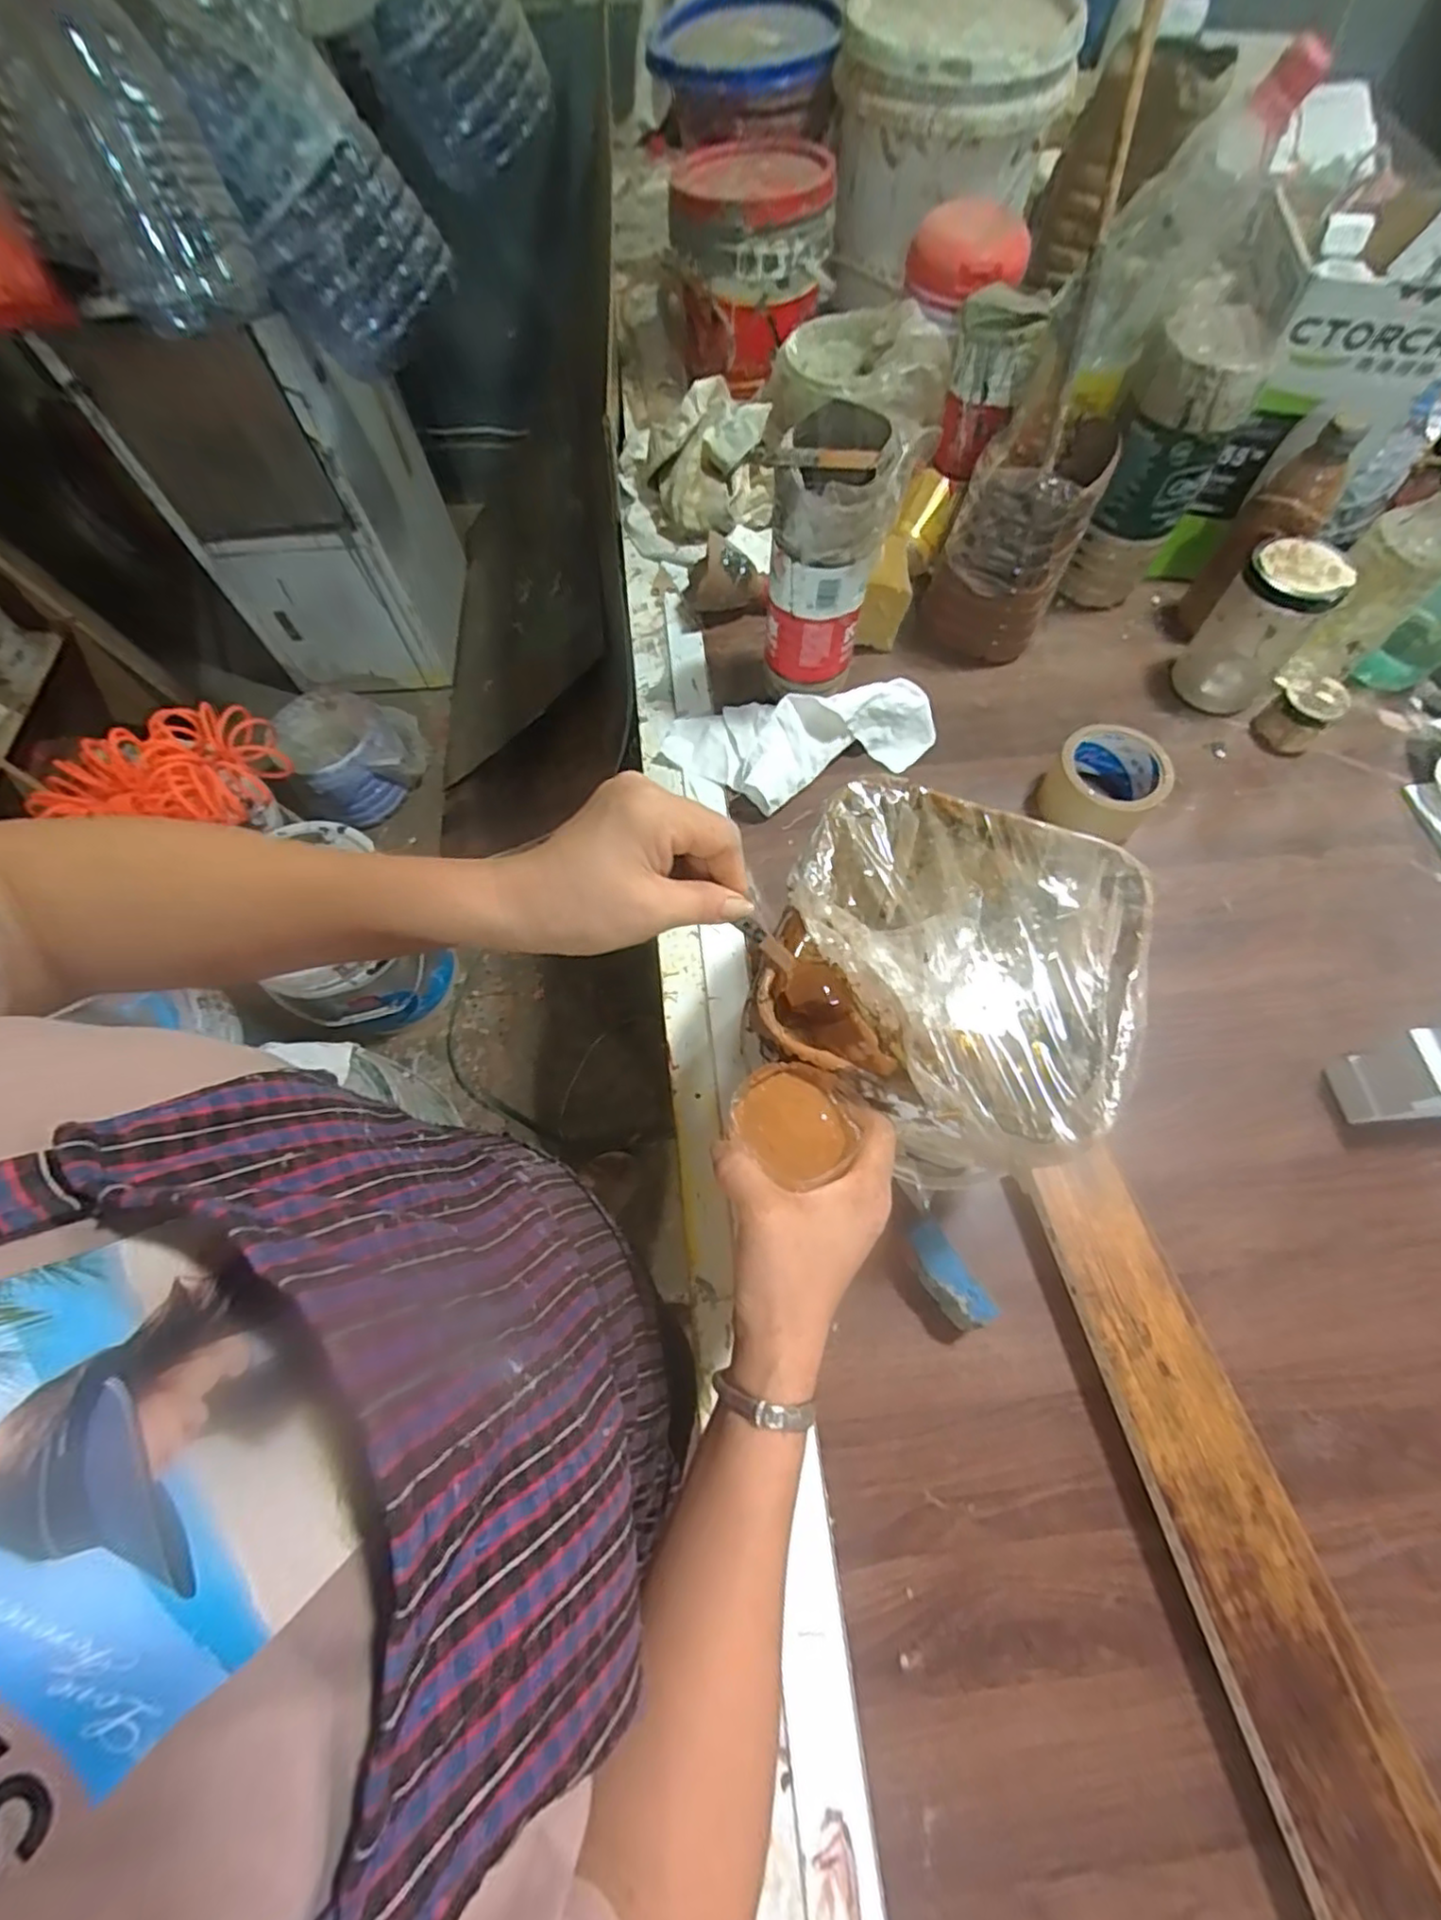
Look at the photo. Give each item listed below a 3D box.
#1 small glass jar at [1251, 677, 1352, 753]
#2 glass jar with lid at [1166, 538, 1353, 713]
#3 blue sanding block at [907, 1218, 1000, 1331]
[{"bbox_3d":[0.567,-0.244,0.657,0.056,0.052,0.061,0,67,1],"label":"small glass jar"},{"bbox_3d":[0.514,-0.317,0.649,0.072,0.138,0.090,-41,72,-15],"label":"glass jar with lid"},{"bbox_3d":[0.151,0.216,0.462,0.028,0.045,0.069,-30,69,-11],"label":"blue sanding block"}]

